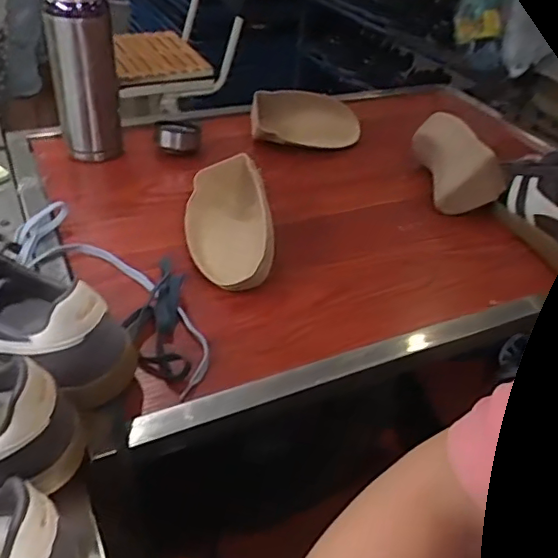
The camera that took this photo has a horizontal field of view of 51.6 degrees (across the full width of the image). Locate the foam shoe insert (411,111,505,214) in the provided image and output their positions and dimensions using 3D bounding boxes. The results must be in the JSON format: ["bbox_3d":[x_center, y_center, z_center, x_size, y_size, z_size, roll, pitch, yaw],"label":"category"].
[{"bbox_3d":[0.231,-0.157,0.765,0.070,0.087,0.149,-1,39,-8],"label":"foam shoe insert"}]

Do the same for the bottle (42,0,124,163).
[{"bbox_3d":[-0.255,-0.274,0.757,0.077,0.220,0.069,-4,39,-12],"label":"bottle"}]

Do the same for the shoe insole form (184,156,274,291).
[{"bbox_3d":[-0.053,-0.059,0.624,0.090,0.074,0.165,-2,39,-9],"label":"shoe insole form"}]

